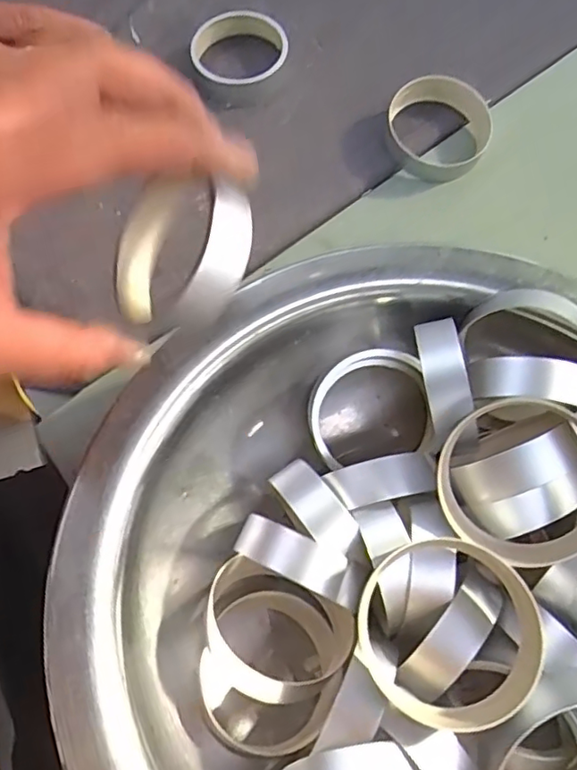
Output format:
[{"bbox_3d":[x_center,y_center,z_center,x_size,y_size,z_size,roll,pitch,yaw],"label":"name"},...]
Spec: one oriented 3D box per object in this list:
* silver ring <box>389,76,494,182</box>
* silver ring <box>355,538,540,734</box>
[{"bbox_3d":[0.098,-0.168,0.378,0.064,0.020,0.067,0,71,1],"label":"silver ring"},{"bbox_3d":[0.060,0.094,0.228,0.065,0.024,0.065,0,71,1],"label":"silver ring"}]

